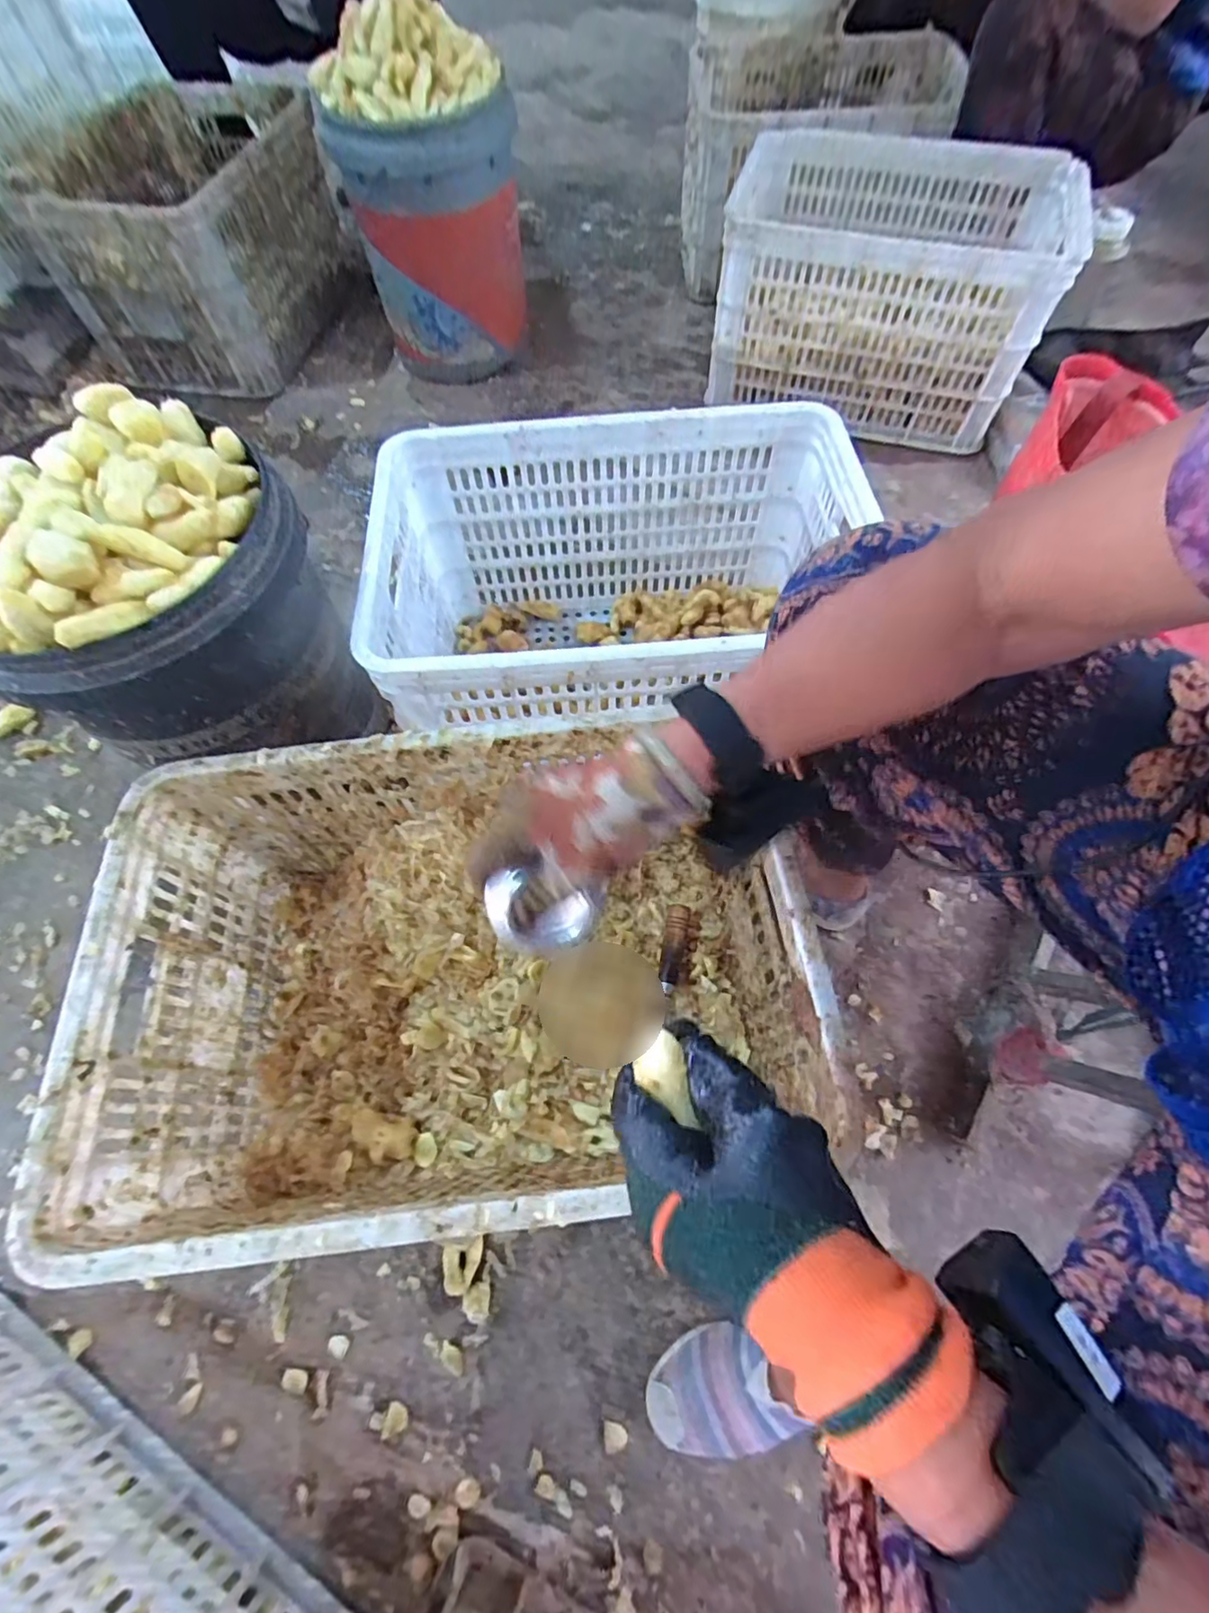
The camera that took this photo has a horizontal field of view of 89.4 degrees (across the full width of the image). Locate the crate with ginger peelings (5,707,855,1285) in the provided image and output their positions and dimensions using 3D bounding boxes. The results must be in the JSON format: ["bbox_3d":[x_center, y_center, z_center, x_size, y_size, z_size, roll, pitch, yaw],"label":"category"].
[{"bbox_3d":[-0.115,0.151,0.550,0.510,0.262,0.356,-8,63,1],"label":"crate with ginger peelings"}]

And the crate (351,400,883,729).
[{"bbox_3d":[0.021,-0.222,0.740,0.515,0.274,0.365,-5,65,-1],"label":"crate"}]

